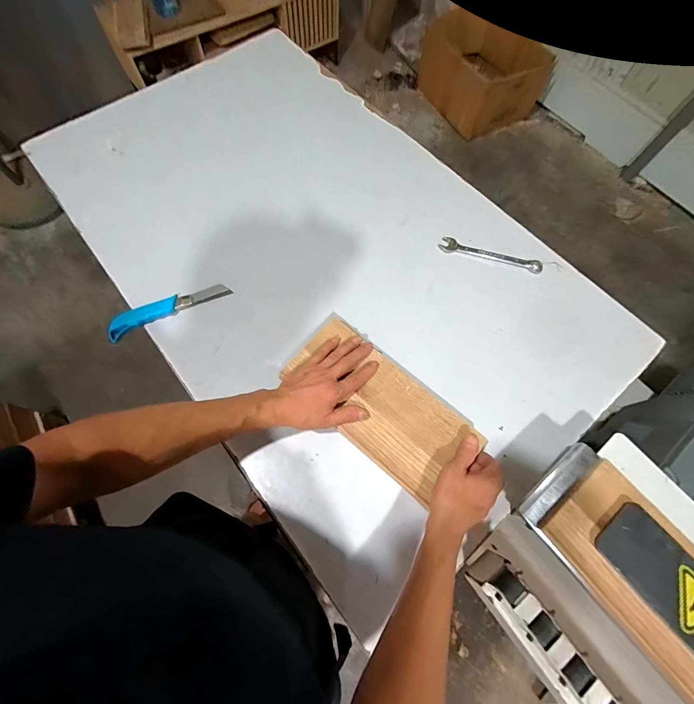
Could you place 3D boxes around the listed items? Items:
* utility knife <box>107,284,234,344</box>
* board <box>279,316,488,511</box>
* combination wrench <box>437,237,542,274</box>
[{"bbox_3d":[-0.317,-0.081,0.611,0.211,0.019,0.047,-25,72,-10],"label":"utility knife"},{"bbox_3d":[0.041,0.075,0.517,0.279,0.011,0.132,39,74,13],"label":"board"},{"bbox_3d":[0.276,-0.186,0.657,0.194,0.014,0.025,18,70,5],"label":"combination wrench"}]

